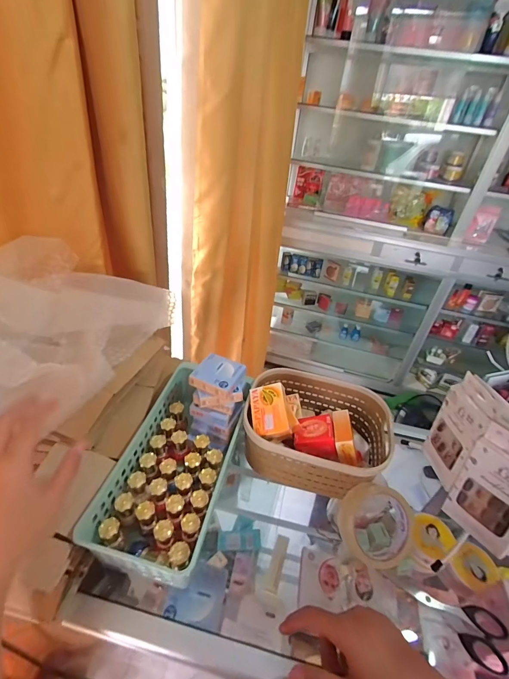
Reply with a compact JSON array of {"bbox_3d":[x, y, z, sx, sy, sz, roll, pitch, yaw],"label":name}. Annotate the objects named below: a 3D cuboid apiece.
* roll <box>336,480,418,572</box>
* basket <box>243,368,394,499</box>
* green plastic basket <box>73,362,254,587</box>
[{"bbox_3d":[0.159,0.246,0.440,0.095,0.046,0.095,1,70,-2],"label":"roll"},{"bbox_3d":[0.094,0.143,0.522,0.212,0.092,0.161,15,37,10],"label":"basket"},{"bbox_3d":[-0.106,0.169,0.466,0.140,0.068,0.292,13,37,7],"label":"green plastic basket"}]

